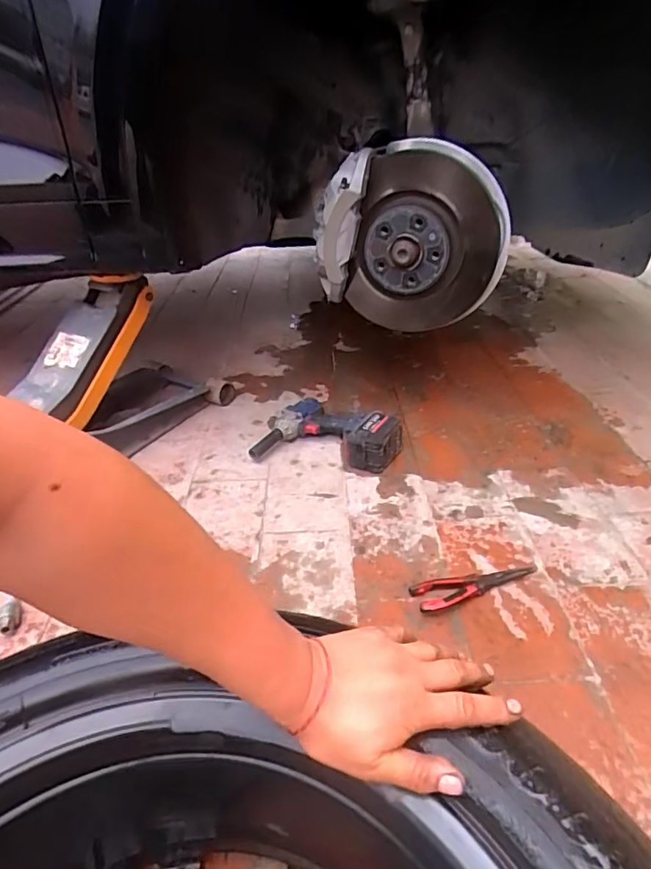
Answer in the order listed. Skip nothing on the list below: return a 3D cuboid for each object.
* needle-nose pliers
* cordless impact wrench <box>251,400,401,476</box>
[{"bbox_3d":[0.227,0.221,0.794,0.203,0.019,0.058,-13,35,-17],"label":"needle-nose pliers"},{"bbox_3d":[0.009,-0.016,1.123,0.306,0.091,0.184,6,34,11],"label":"cordless impact wrench"}]

